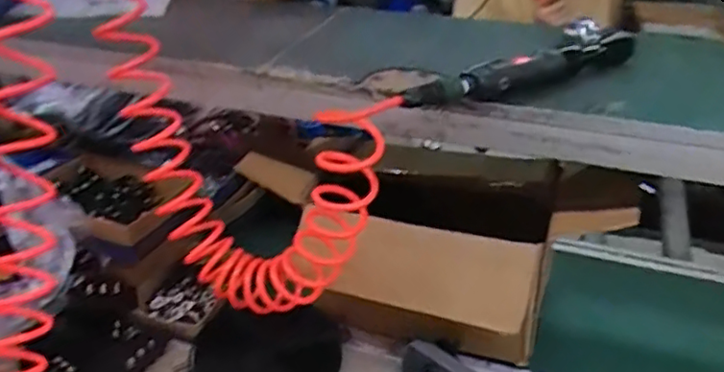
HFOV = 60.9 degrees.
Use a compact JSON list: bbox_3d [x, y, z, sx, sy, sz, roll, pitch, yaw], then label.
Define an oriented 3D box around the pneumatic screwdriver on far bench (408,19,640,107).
[{"bbox_3d":[0.183,-0.142,0.716,0.347,0.042,0.076,-21,37,-28],"label":"pneumatic screwdriver on far bench"}]

